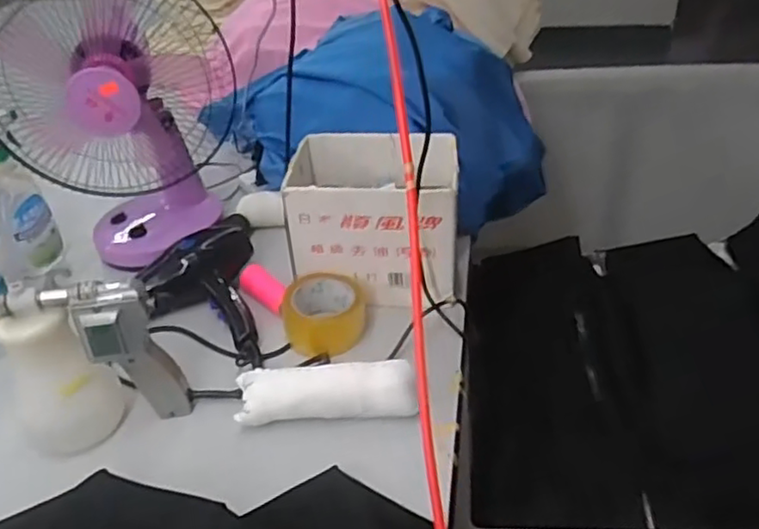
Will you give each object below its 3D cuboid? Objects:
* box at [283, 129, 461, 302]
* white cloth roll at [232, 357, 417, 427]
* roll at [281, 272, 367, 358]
[{"bbox_3d":[-0.005,-0.070,0.909,0.227,0.166,0.162,2,36,9],"label":"box"},{"bbox_3d":[-0.061,0.143,0.734,0.206,0.041,0.058,-3,35,2],"label":"white cloth roll"},{"bbox_3d":[-0.074,0.062,0.850,0.102,0.058,0.101,-3,35,2],"label":"roll"}]

